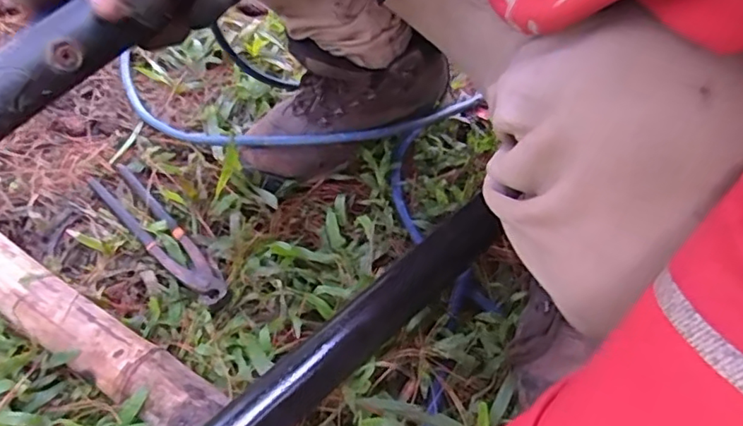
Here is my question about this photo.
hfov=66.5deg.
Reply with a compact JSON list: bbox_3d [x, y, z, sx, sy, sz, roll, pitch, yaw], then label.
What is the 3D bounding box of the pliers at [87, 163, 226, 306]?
[{"bbox_3d":[-0.229,0.017,0.606,0.044,0.011,0.221,-38,67,-26],"label":"pliers"}]

